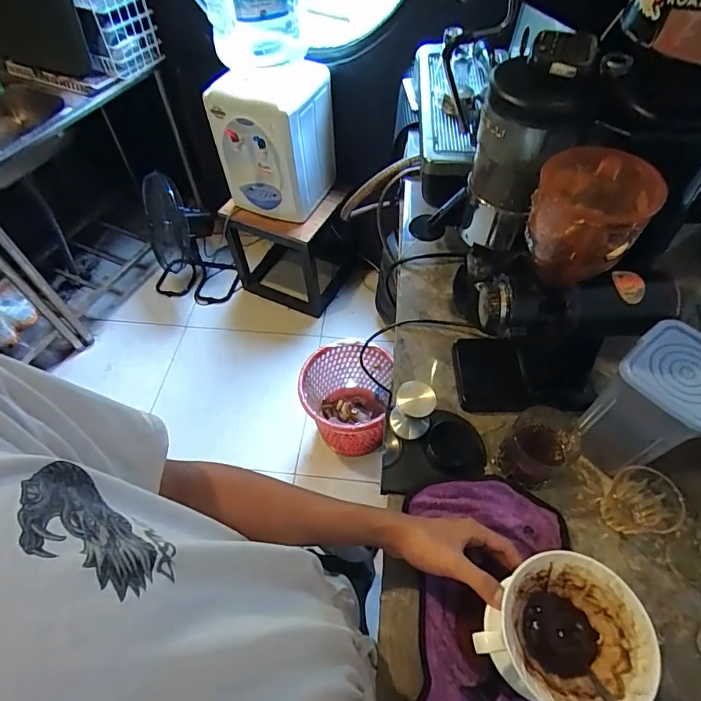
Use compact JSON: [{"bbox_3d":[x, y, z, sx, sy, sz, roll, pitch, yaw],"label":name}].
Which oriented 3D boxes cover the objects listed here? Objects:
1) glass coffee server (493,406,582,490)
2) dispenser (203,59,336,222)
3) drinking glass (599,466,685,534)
[{"bbox_3d":[0.241,0.127,0.566,0.083,0.082,0.076,-1,56,1],"label":"glass coffee server"},{"bbox_3d":[-0.255,-0.758,1.543,0.342,0.463,0.351,15,58,11],"label":"dispenser"},{"bbox_3d":[0.357,0.189,0.536,0.064,0.075,0.081,-28,60,-16],"label":"drinking glass"}]

